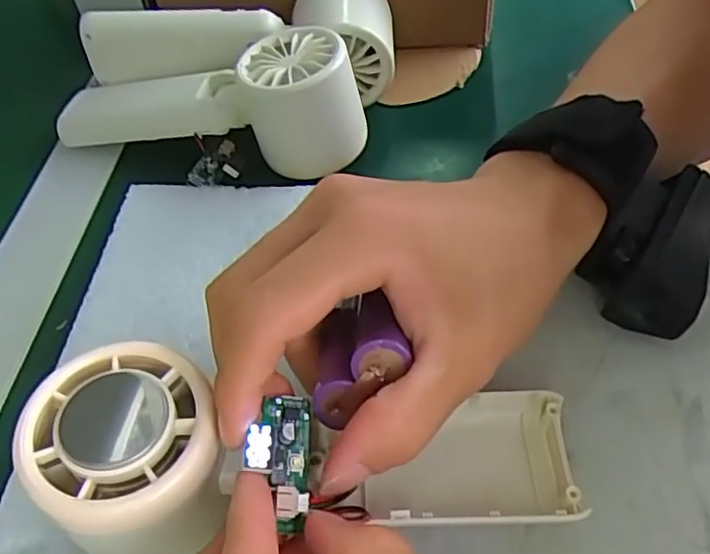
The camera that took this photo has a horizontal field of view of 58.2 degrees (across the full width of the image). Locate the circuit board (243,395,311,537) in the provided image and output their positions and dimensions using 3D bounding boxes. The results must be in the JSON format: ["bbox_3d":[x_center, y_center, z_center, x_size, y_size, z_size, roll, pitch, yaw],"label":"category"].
[{"bbox_3d":[-0.021,0.050,0.181,0.015,0.017,0.040,-4,52,2],"label":"circuit board"}]

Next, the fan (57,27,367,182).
[{"bbox_3d":[-0.074,-0.086,0.336,0.168,0.055,0.053,1,51,23],"label":"fan"}]

